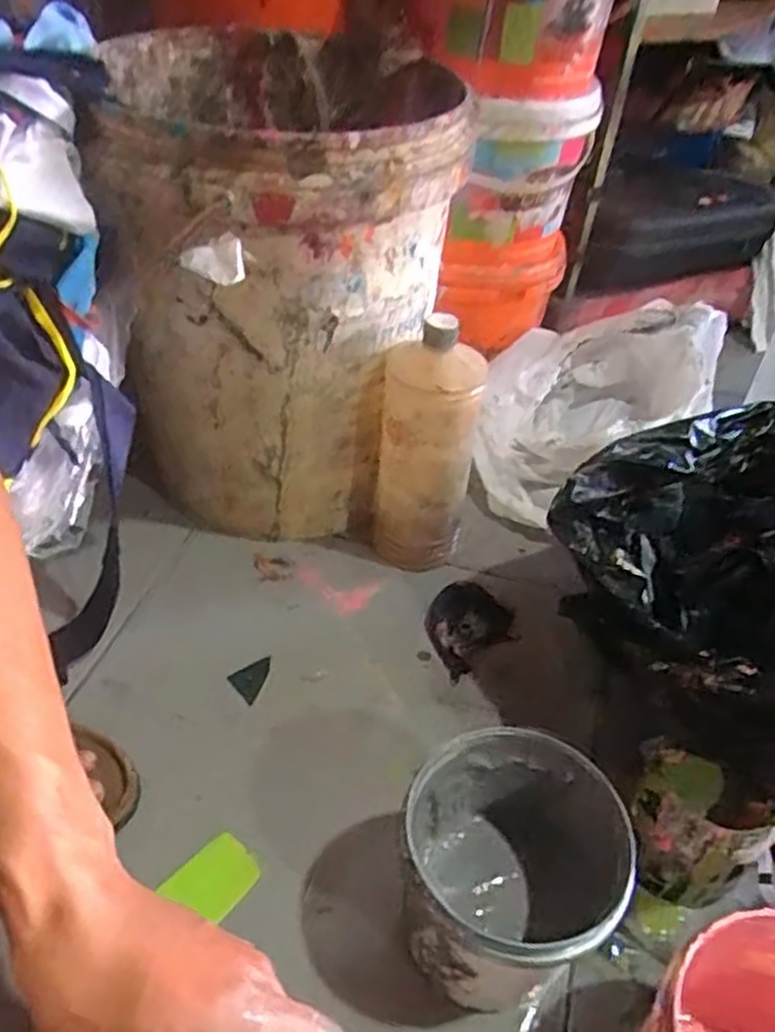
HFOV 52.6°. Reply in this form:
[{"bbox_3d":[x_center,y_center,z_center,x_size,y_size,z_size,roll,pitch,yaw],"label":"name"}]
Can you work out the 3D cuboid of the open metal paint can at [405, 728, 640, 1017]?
[{"bbox_3d":[0.072,0.217,0.469,0.124,0.126,0.124,2,42,-2],"label":"open metal paint can"}]

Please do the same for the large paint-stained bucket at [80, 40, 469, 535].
[{"bbox_3d":[-0.092,-0.194,0.722,0.275,0.373,0.333,-3,43,-8],"label":"large paint-stained bucket"}]

